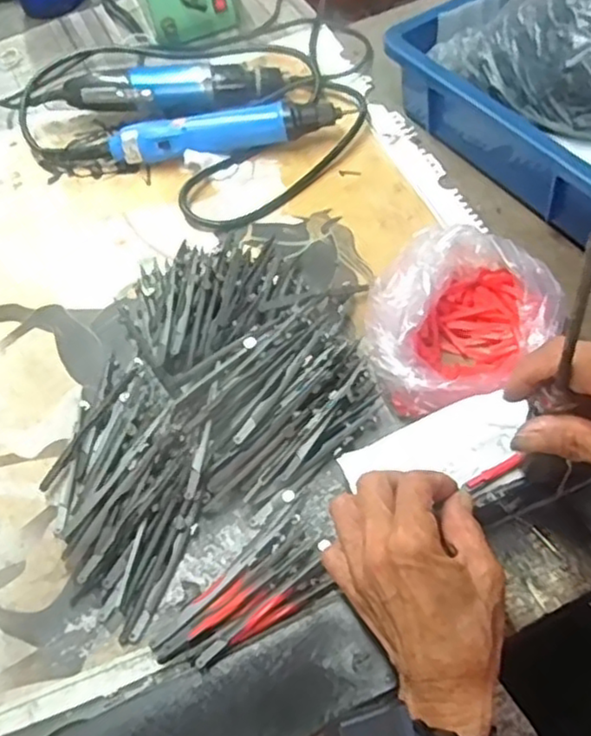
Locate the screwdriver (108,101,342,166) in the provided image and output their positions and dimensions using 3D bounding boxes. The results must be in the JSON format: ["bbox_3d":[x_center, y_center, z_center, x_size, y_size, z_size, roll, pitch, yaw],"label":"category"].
[{"bbox_3d":[-0.066,-0.216,0.626,0.205,0.037,0.037,-10,56,1],"label":"screwdriver"}]

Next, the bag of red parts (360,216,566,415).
[{"bbox_3d":[0.114,-0.031,0.470,0.144,0.067,0.112,-38,60,-18],"label":"bag of red parts"}]

